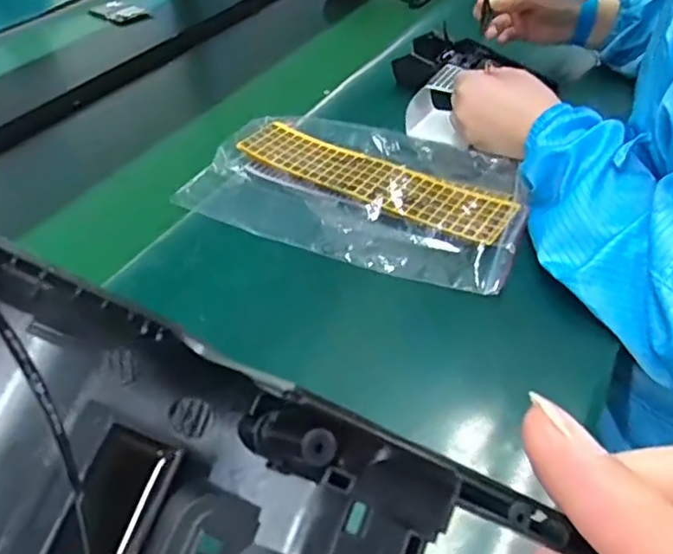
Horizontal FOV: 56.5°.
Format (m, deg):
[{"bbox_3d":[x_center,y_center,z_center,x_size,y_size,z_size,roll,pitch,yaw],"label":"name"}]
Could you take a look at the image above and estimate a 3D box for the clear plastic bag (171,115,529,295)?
[{"bbox_3d":[0.026,-0.088,0.564,0.289,0.022,0.188,16,45,23],"label":"clear plastic bag"}]

